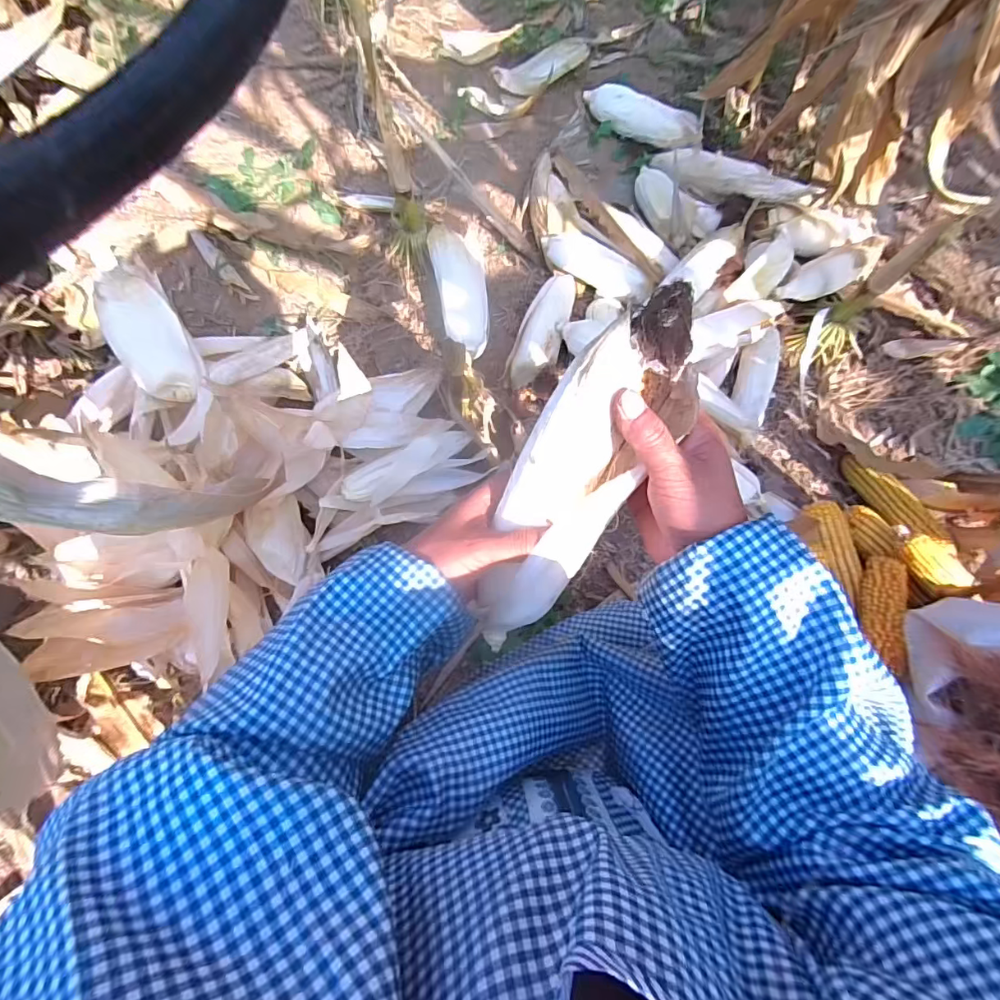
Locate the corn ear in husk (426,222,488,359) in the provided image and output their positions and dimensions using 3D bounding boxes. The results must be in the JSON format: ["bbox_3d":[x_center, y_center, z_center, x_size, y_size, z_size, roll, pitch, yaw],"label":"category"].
[{"bbox_3d":[-0.058,-0.331,0.782,0.080,0.056,0.210,-12,81,-2],"label":"corn ear in husk"}]

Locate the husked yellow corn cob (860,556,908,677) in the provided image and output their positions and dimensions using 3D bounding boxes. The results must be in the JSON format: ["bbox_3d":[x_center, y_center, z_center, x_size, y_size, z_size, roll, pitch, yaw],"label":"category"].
[{"bbox_3d":[0.521,0.151,0.666,0.040,0.045,0.173,22,55,4],"label":"husked yellow corn cob"}]

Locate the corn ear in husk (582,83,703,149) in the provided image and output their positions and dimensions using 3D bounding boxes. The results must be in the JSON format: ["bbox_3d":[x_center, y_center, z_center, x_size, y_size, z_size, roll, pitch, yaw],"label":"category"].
[{"bbox_3d":[0.246,-0.667,0.863,0.218,0.050,0.051,28,82,5],"label":"corn ear in husk"}]

